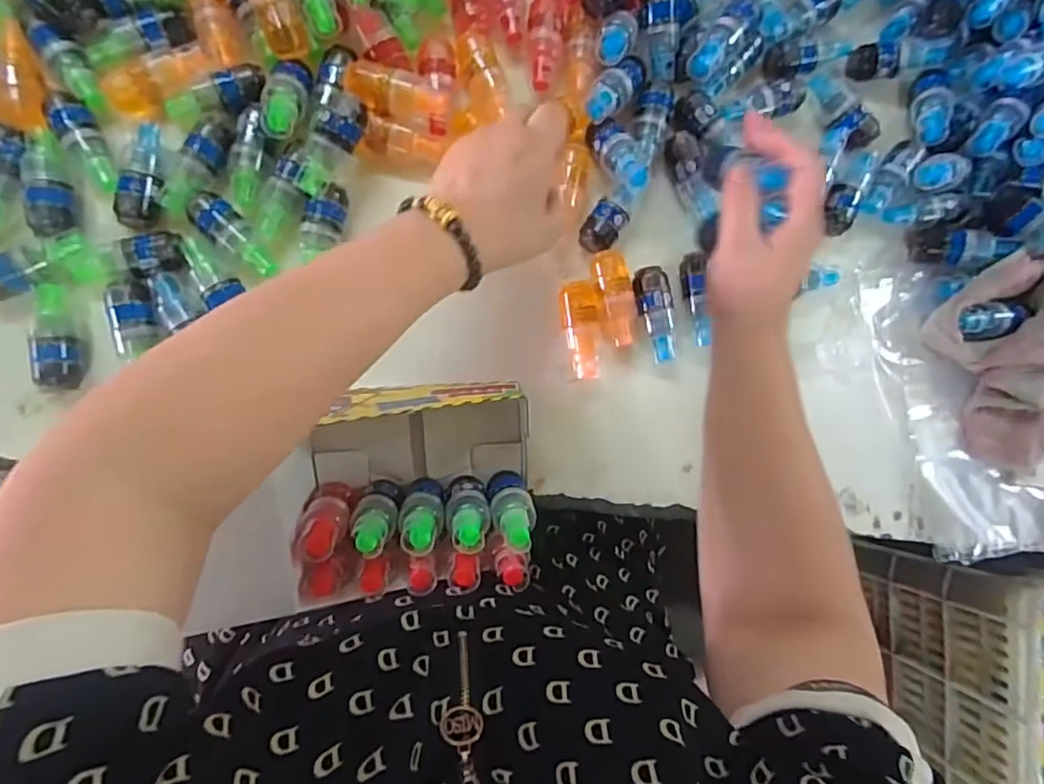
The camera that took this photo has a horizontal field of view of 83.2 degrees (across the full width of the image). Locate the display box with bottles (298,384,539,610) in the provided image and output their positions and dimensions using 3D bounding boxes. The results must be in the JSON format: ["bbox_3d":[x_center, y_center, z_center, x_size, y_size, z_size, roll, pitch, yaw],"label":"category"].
[{"bbox_3d":[-0.074,0.067,0.429,0.162,0.086,0.142,-1,86,-7],"label":"display box with bottles"}]

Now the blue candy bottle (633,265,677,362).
[{"bbox_3d":[0.110,-0.063,0.491,0.027,0.032,0.078,-13,88,-8],"label":"blue candy bottle"}]

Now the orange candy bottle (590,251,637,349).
[{"bbox_3d":[0.077,-0.076,0.486,0.029,0.025,0.076,-12,88,-8],"label":"orange candy bottle"}]

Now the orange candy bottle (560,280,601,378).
[{"bbox_3d":[0.049,-0.051,0.484,0.031,0.028,0.079,-11,87,-8],"label":"orange candy bottle"}]

